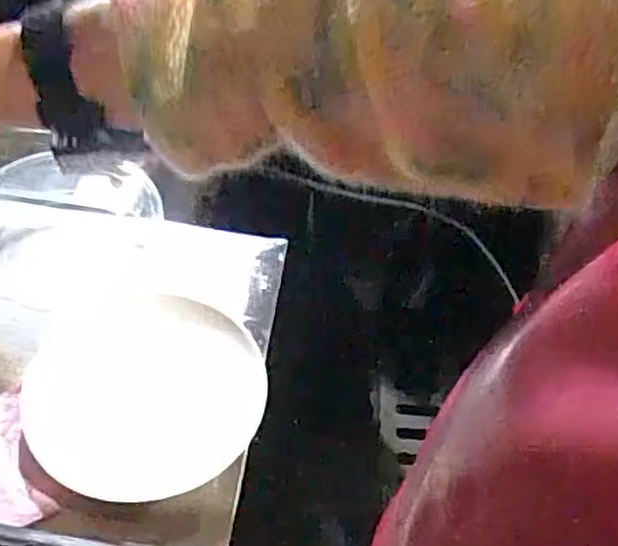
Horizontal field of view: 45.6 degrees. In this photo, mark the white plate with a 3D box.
[{"bbox_3d":[-0.156,0.112,0.686,0.222,0.030,0.206,2,50,-2],"label":"white plate"}]

